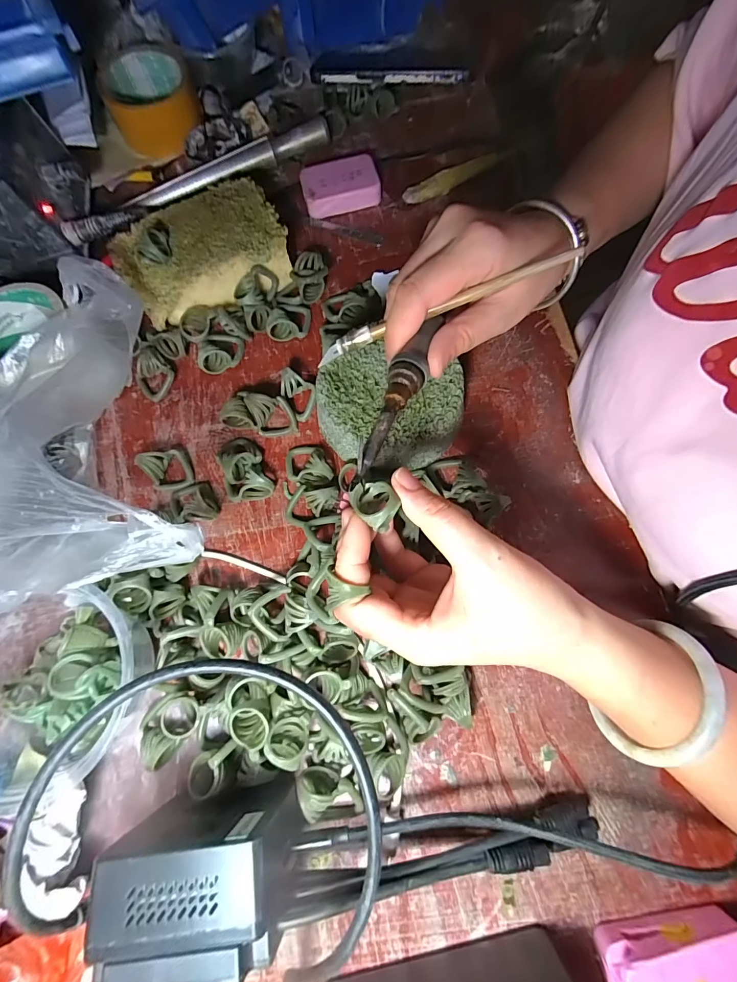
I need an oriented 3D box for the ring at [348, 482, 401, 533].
[{"bbox_3d":[0.003,0.006,0.200,0.021,0.017,0.029,-20,73,-4],"label":"ring"}]

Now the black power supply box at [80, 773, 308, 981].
[{"bbox_3d":[-0.079,0.183,0.188,0.079,0.048,0.056,-9,73,0],"label":"black power supply box"}]

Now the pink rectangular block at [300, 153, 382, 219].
[{"bbox_3d":[-0.027,-0.289,0.371,0.069,0.022,0.041,-14,73,-2],"label":"pink rectangular block"}]

